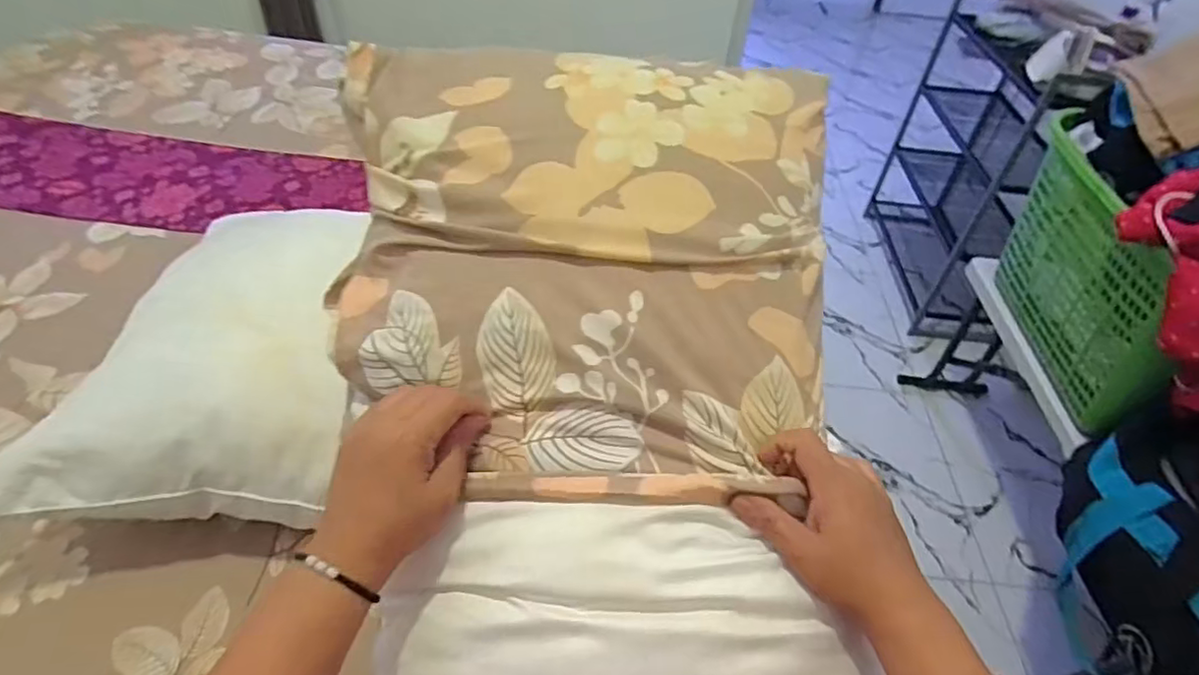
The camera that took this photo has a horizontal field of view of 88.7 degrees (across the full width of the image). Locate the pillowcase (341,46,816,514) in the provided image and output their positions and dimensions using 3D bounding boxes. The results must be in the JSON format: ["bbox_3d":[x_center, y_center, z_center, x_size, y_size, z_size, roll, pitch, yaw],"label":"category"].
[{"bbox_3d":[-0.010,-0.058,0.469,0.374,0.090,0.354,3,73,1],"label":"pillowcase"}]

